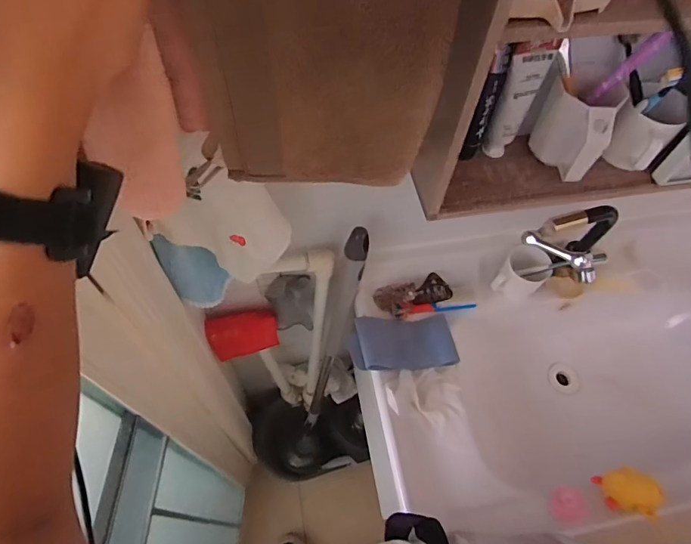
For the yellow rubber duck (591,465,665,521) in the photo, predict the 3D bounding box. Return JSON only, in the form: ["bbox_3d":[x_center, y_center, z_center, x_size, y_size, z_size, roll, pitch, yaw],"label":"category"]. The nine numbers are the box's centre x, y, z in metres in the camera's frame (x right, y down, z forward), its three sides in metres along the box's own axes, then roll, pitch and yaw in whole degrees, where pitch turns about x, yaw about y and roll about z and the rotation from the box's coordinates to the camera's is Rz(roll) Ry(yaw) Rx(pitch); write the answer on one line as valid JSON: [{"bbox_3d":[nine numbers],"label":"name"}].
[{"bbox_3d":[0.407,0.316,0.650,0.071,0.044,0.061,10,58,2],"label":"yellow rubber duck"}]

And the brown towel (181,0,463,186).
[{"bbox_3d":[-0.012,-0.132,0.306,0.164,0.167,0.029,-5,59,-7],"label":"brown towel"}]

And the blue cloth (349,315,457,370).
[{"bbox_3d":[0.093,0.119,0.755,0.181,0.037,0.090,0,58,-19],"label":"blue cloth"}]

